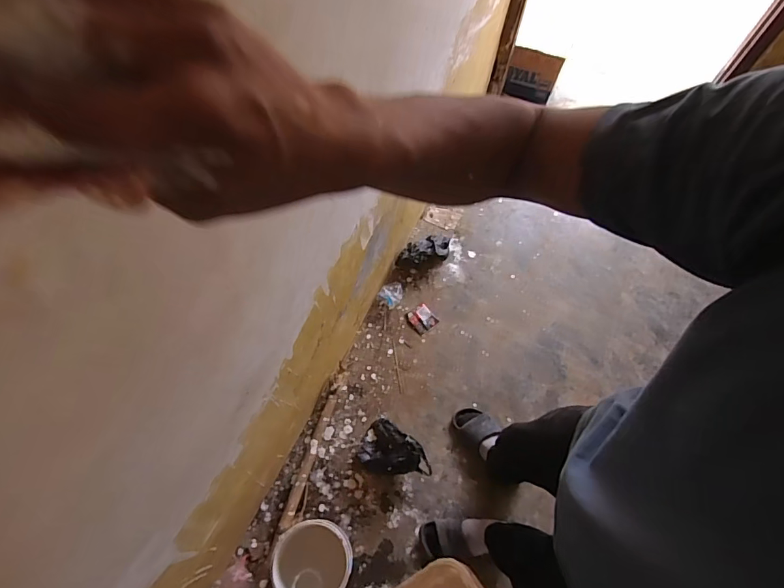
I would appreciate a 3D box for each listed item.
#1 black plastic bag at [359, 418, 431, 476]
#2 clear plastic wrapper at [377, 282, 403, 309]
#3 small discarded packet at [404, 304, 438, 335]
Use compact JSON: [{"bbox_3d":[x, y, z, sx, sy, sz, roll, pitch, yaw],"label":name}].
[{"bbox_3d":[0.001,0.469,1.259,0.212,0.089,0.152,41,68,13],"label":"black plastic bag"},{"bbox_3d":[0.002,-0.002,1.541,0.073,0.060,0.099,36,67,11],"label":"clear plastic wrapper"},{"bbox_3d":[0.106,0.089,1.517,0.089,0.011,0.096,-36,73,-20],"label":"small discarded packet"}]

